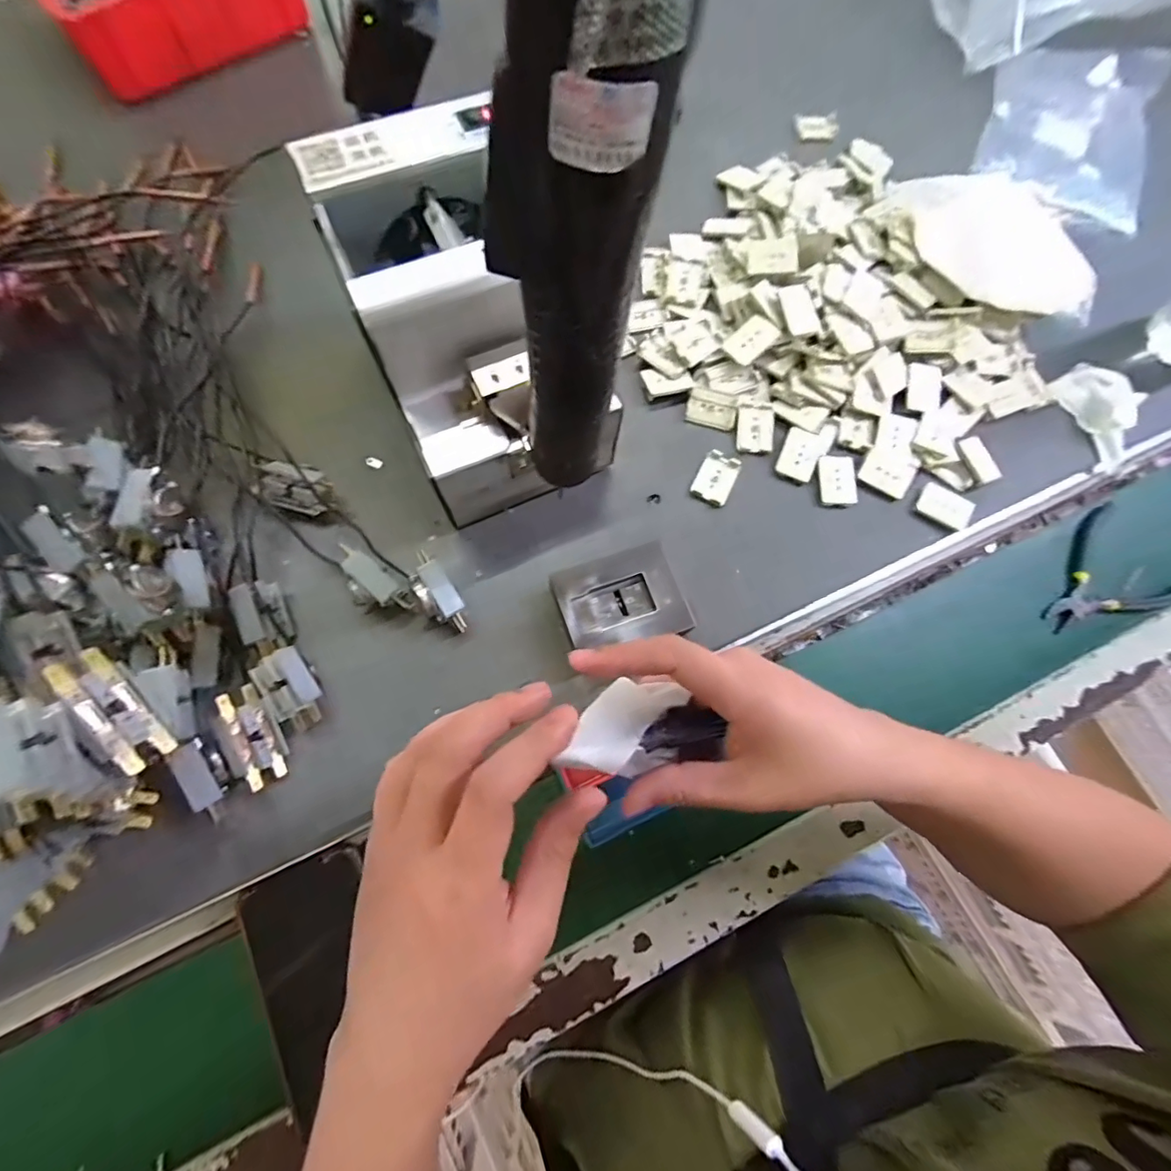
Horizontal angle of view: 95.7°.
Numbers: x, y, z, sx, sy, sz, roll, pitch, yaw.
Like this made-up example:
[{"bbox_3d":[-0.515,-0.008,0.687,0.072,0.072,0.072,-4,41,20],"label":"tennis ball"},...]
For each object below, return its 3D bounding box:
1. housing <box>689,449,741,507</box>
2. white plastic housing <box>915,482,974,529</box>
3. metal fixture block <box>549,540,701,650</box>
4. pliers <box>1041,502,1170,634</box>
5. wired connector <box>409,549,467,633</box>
[{"bbox_3d":[0.099,-0.081,0.402,0.028,0.008,0.040,25,75,2],"label":"housing"},{"bbox_3d":[0.275,-0.060,0.405,0.039,0.004,0.024,25,94,12],"label":"white plastic housing"},{"bbox_3d":[0.024,0.012,0.361,0.081,0.030,0.062,-16,77,-9],"label":"metal fixture block"},{"bbox_3d":[0.426,0.001,0.436,0.118,0.013,0.094,-36,81,-13],"label":"pliers"},{"bbox_3d":[-0.096,0.006,0.343,0.023,0.017,0.057,-31,102,-9],"label":"wired connector"}]

